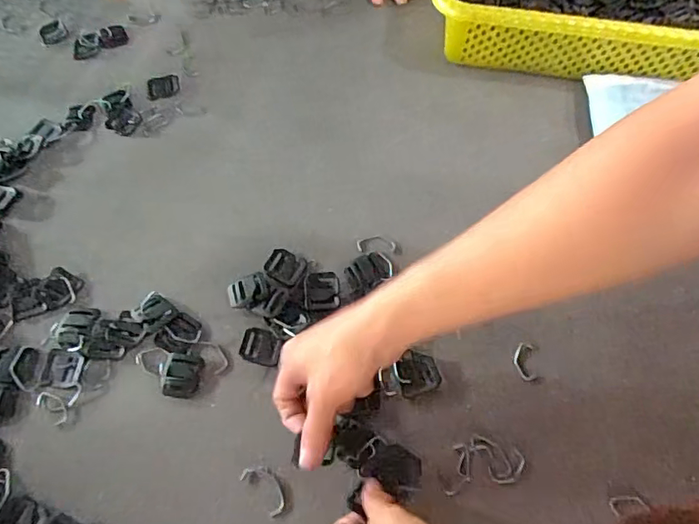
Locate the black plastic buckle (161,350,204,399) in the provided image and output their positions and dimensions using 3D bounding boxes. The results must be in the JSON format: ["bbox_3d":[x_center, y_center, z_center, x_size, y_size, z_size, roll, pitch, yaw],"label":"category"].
[{"bbox_3d":[-0.139,0.093,0.432,0.030,0.004,0.036,7,62,2],"label":"black plastic buckle"}]

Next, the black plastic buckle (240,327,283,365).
[{"bbox_3d":[-0.076,0.072,0.445,0.033,0.004,0.027,15,63,6],"label":"black plastic buckle"}]

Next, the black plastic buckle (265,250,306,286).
[{"bbox_3d":[-0.060,0.005,0.480,0.036,0.004,0.033,26,65,12],"label":"black plastic buckle"}]

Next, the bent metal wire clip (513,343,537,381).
[{"bbox_3d":[0.147,0.084,0.439,0.016,0.004,0.032,0,62,-1],"label":"bent metal wire clip"}]

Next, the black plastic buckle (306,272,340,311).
[{"bbox_3d":[-0.024,0.026,0.467,0.029,0.004,0.038,-2,62,-3],"label":"black plastic buckle"}]

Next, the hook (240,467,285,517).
[{"bbox_3d":[-0.063,0.170,0.396,0.040,0.004,0.021,41,69,18],"label":"hook"}]

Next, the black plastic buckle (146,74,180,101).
[{"bbox_3d":[-0.210,-0.198,0.588,0.035,0.004,0.032,-13,63,-8],"label":"black plastic buckle"}]

